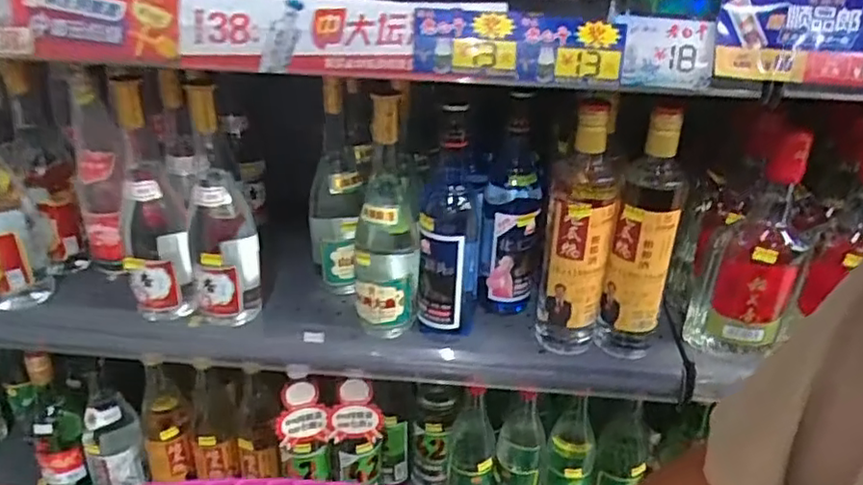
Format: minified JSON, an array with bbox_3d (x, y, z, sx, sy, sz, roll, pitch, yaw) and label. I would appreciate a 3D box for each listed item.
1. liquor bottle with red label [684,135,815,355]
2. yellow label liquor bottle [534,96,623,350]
[{"bbox_3d":[0.330,0.006,0.652,0.086,0.234,0.073,21,35,30],"label":"liquor bottle with red label"},{"bbox_3d":[0.153,-0.015,0.657,0.061,0.265,0.072,9,31,14],"label":"yellow label liquor bottle"}]

